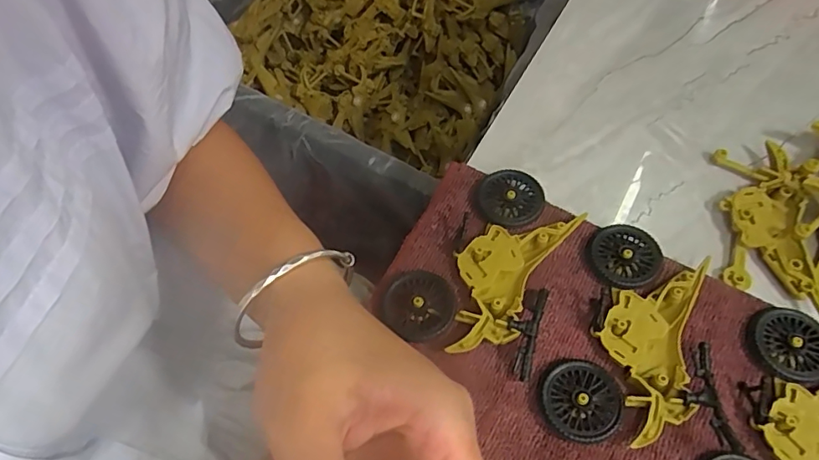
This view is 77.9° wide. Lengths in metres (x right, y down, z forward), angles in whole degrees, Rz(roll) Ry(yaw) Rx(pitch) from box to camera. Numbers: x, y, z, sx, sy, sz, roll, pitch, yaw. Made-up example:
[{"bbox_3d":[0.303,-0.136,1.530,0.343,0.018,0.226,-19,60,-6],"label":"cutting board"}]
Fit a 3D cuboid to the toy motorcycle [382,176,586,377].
[{"bbox_3d":[0.046,0.019,0.271,0.075,0.014,0.111,30,66,16],"label":"toy motorcycle"}]

